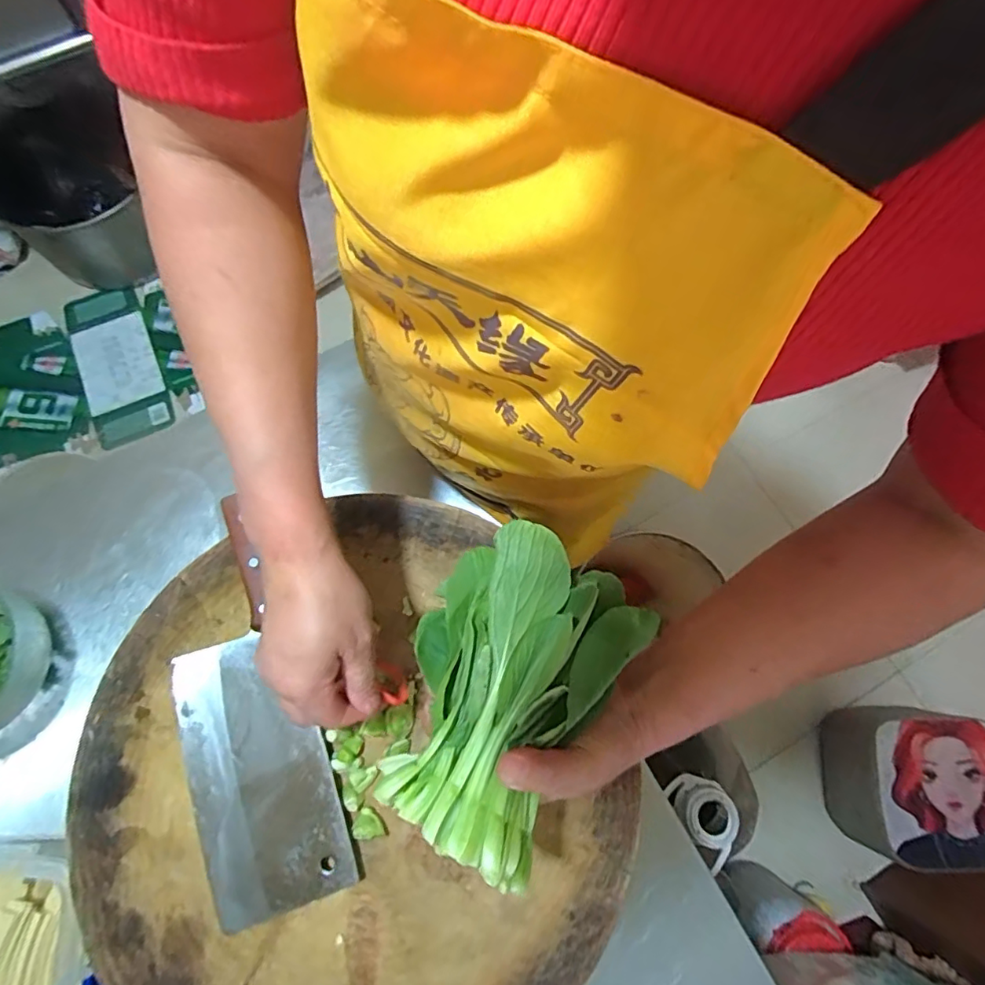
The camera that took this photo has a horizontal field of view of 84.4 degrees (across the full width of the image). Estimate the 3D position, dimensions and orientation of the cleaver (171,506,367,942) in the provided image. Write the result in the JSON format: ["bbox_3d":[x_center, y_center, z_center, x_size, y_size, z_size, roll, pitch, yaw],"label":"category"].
[{"bbox_3d":[-0.189,0.158,0.407,0.100,0.016,0.284,-20,75,-6],"label":"cleaver"}]

